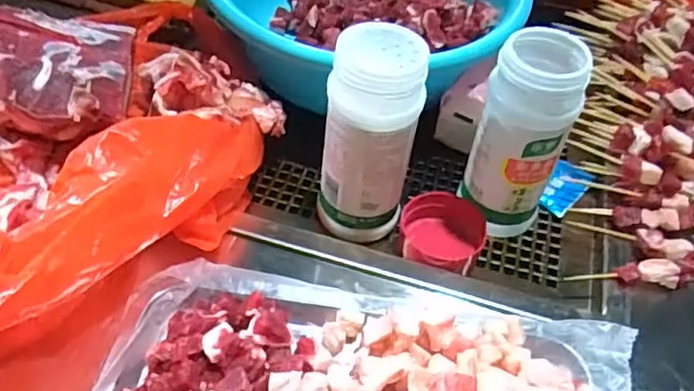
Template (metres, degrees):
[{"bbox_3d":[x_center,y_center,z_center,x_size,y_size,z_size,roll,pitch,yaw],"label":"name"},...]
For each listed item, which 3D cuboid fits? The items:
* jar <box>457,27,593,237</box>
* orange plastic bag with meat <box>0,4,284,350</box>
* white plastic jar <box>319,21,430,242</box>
[{"bbox_3d":[0.129,-0.041,0.452,0.066,0.158,0.072,2,50,-3],"label":"jar"},{"bbox_3d":[-0.201,-0.060,0.426,0.319,0.099,0.280,-32,59,-28],"label":"orange plastic bag with meat"},{"bbox_3d":[0.016,-0.039,0.434,0.062,0.147,0.073,7,49,1],"label":"white plastic jar"}]

